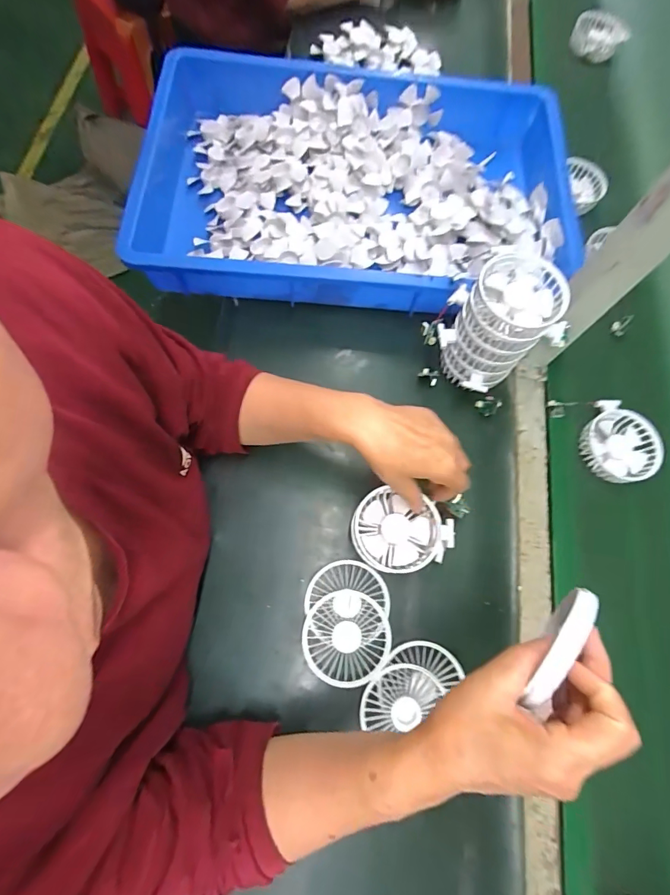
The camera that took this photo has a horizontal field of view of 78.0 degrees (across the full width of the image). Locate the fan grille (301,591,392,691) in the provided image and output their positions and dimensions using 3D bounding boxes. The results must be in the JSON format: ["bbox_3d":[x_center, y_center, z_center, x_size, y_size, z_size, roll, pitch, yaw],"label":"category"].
[{"bbox_3d":[0.012,0.198,0.434,0.088,0.013,0.087,13,71,-2],"label":"fan grille"}]

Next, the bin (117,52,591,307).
[{"bbox_3d":[0.022,-0.373,0.590,0.569,0.094,0.385,4,72,-5],"label":"bin"}]

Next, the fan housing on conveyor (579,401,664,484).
[{"bbox_3d":[0.351,-0.003,0.514,0.089,0.026,0.096,2,72,-5],"label":"fan housing on conveyor"}]

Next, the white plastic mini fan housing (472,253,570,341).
[{"bbox_3d":[0.193,-0.160,0.434,0.092,0.026,0.090,2,72,-5],"label":"white plastic mini fan housing"}]

